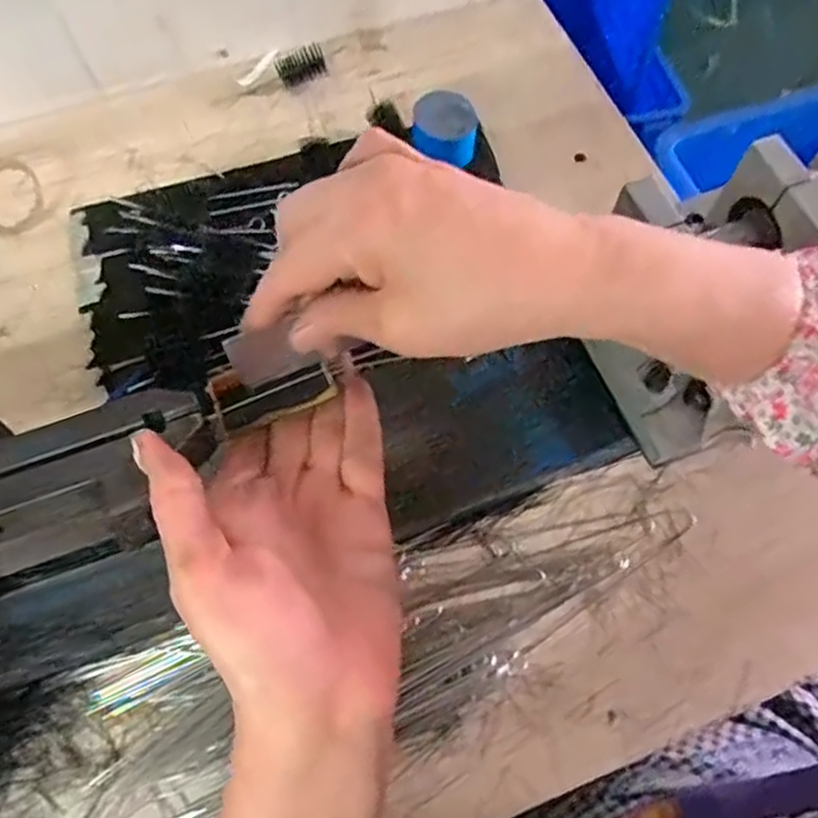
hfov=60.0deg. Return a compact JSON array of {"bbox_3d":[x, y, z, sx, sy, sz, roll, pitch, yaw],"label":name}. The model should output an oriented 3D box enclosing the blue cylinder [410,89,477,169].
[{"bbox_3d":[0.027,-0.212,0.546,0.048,0.038,0.050,4,66,0],"label":"blue cylinder"}]

